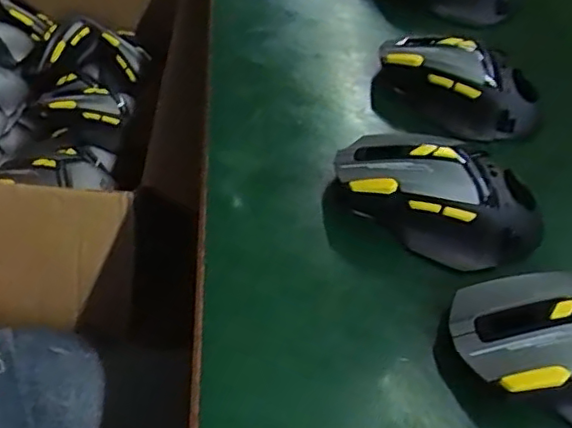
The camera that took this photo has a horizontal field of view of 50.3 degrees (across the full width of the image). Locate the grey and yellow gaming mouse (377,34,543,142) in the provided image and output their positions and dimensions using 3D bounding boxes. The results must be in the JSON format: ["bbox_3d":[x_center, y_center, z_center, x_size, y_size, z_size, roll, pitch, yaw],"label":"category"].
[{"bbox_3d":[0.115,-0.087,0.405,0.116,0.038,0.054,27,51,16],"label":"grey and yellow gaming mouse"}]

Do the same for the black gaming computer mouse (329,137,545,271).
[{"bbox_3d":[0.081,-0.012,0.330,0.116,0.037,0.059,27,51,16],"label":"black gaming computer mouse"}]

